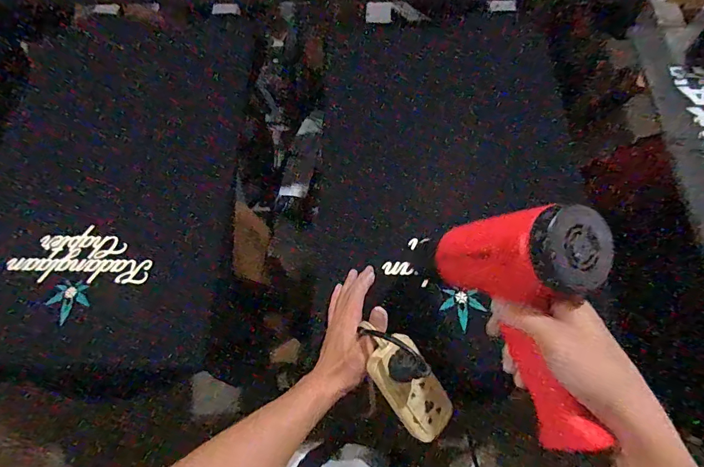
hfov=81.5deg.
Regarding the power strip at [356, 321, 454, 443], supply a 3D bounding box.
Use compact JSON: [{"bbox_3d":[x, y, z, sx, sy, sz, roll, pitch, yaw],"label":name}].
[{"bbox_3d":[0.064,0.167,0.449,0.058,0.021,0.129,-36,103,-14],"label":"power strip"}]

